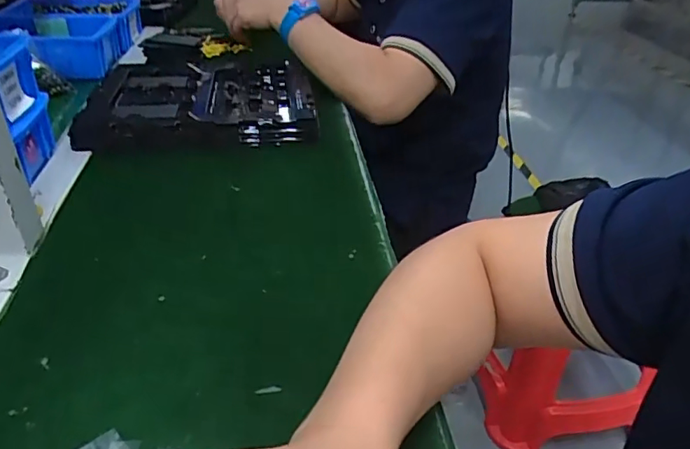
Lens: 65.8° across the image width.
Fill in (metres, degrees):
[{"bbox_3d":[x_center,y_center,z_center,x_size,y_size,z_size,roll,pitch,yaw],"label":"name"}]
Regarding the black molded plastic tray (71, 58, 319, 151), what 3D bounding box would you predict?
[{"bbox_3d":[-0.183,-0.166,0.682,0.266,0.035,0.235,-5,36,-11],"label":"black molded plastic tray"}]

